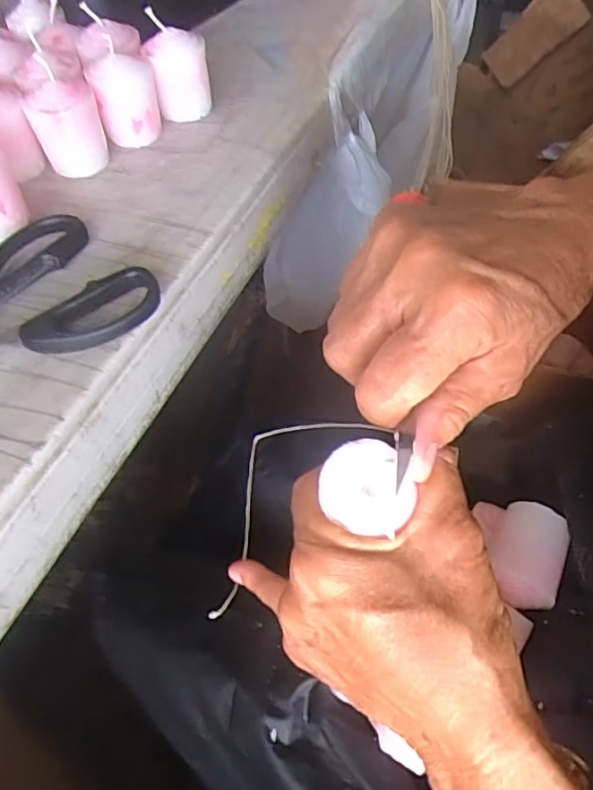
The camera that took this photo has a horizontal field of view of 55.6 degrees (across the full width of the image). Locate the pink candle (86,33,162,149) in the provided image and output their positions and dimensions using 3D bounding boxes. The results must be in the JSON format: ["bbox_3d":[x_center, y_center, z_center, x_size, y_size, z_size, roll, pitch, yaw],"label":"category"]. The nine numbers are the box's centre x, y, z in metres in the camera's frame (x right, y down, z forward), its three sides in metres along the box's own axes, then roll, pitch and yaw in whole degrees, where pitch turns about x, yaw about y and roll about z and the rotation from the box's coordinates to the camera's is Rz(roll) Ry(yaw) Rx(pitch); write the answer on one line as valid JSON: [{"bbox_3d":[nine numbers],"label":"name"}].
[{"bbox_3d":[-0.102,-0.180,0.339,0.036,0.049,0.029,-21,54,-11],"label":"pink candle"}]

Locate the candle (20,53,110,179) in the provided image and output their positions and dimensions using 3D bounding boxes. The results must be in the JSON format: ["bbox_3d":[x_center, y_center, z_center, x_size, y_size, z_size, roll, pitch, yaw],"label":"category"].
[{"bbox_3d":[-0.131,-0.156,0.320,0.031,0.053,0.029,6,53,10],"label":"candle"}]

